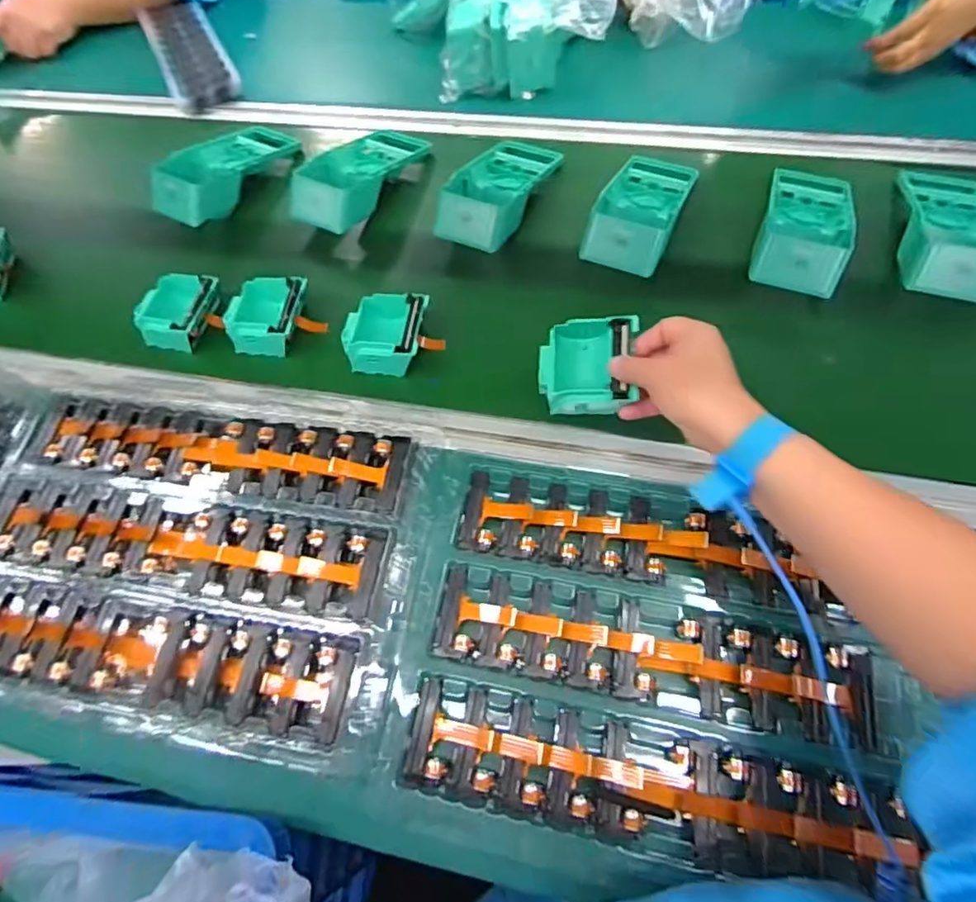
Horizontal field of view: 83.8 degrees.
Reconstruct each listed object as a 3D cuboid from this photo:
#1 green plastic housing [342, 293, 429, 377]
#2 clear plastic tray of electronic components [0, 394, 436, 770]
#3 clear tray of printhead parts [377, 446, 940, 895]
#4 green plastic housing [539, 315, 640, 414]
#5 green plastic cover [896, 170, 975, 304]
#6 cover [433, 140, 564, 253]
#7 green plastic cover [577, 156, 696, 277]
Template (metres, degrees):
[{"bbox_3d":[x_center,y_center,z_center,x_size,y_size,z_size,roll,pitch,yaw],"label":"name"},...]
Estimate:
[{"bbox_3d":[-0.101,-0.110,0.538,0.077,0.046,0.084,5,64,7],"label":"green plastic housing"},{"bbox_3d":[-0.250,0.082,0.433,0.385,0.027,0.247,6,65,7],"label":"clear plastic tray of electronic components"},{"bbox_3d":[0.104,0.141,0.390,0.344,0.022,0.267,10,63,9],"label":"clear tray of printhead parts"},{"bbox_3d":[0.086,-0.069,0.470,0.075,0.046,0.077,3,85,14],"label":"green plastic housing"},{"bbox_3d":[0.470,-0.231,0.553,0.092,0.047,0.197,20,67,14],"label":"green plastic cover"},{"bbox_3d":[0.012,-0.306,0.615,0.090,0.049,0.198,22,68,15],"label":"cover"},{"bbox_3d":[0.170,-0.274,0.596,0.089,0.042,0.195,21,67,14],"label":"green plastic cover"}]

